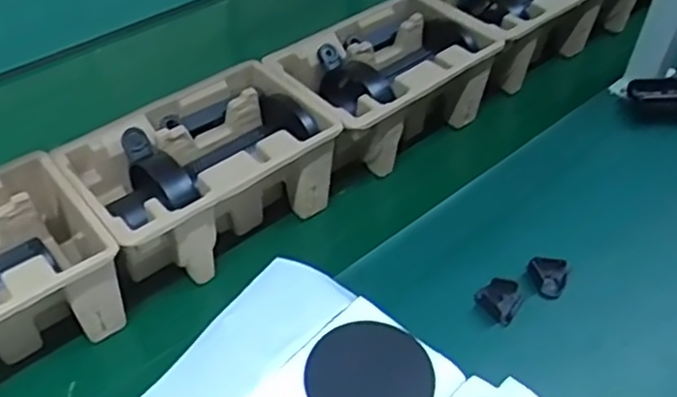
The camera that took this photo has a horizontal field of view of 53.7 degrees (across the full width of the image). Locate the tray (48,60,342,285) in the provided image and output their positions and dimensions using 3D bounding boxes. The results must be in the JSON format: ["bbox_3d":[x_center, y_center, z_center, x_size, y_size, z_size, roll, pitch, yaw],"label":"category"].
[{"bbox_3d":[-0.127,-0.022,0.629,0.225,0.096,0.149,-33,54,-31],"label":"tray"}]

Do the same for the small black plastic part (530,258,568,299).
[{"bbox_3d":[0.192,0.070,0.615,0.033,0.016,0.037,16,46,13],"label":"small black plastic part"}]

